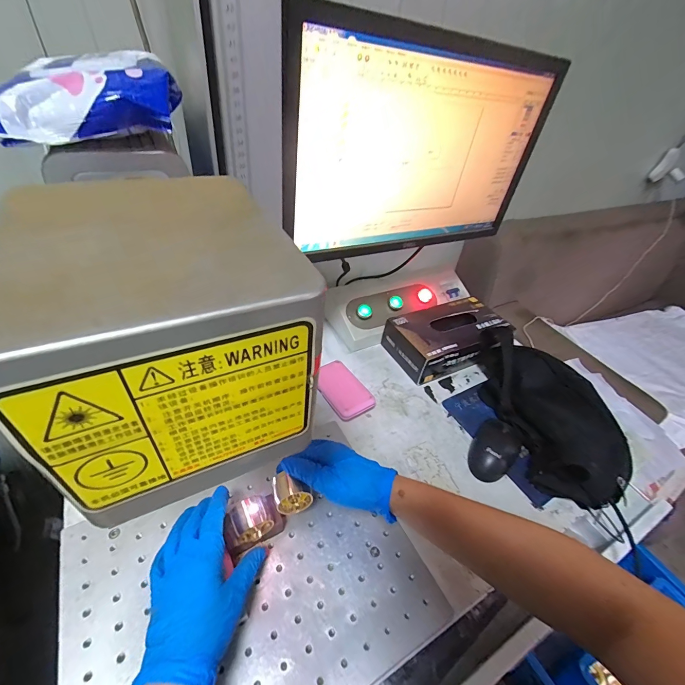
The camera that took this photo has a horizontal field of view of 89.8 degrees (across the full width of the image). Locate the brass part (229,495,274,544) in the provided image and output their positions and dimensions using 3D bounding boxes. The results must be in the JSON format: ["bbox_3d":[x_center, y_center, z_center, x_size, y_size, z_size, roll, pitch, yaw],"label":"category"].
[{"bbox_3d":[-0.098,0.187,0.366,0.037,0.033,0.035,-23,49,-30],"label":"brass part"}]

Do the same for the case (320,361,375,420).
[{"bbox_3d":[0.001,0.076,0.554,0.064,0.019,0.105,-23,52,-31],"label":"case"}]

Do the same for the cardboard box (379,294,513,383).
[{"bbox_3d":[0.200,-0.012,0.656,0.215,0.079,0.120,-15,46,-24],"label":"cardboard box"}]

